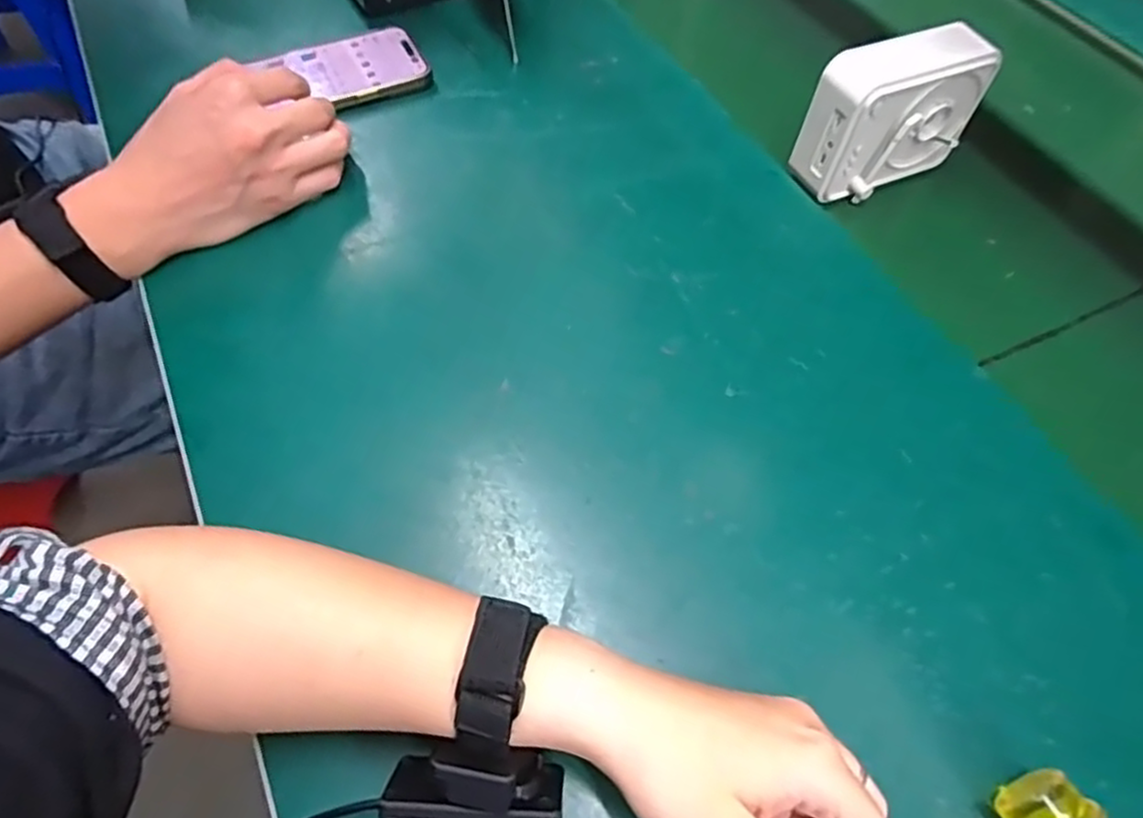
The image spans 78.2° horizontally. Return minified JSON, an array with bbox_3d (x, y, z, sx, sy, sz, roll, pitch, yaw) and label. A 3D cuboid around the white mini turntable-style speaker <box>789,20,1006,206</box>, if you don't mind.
[{"bbox_3d":[0.228,-0.209,0.501,0.120,0.091,0.050,-23,62,-17],"label":"white mini turntable-style speaker"}]

